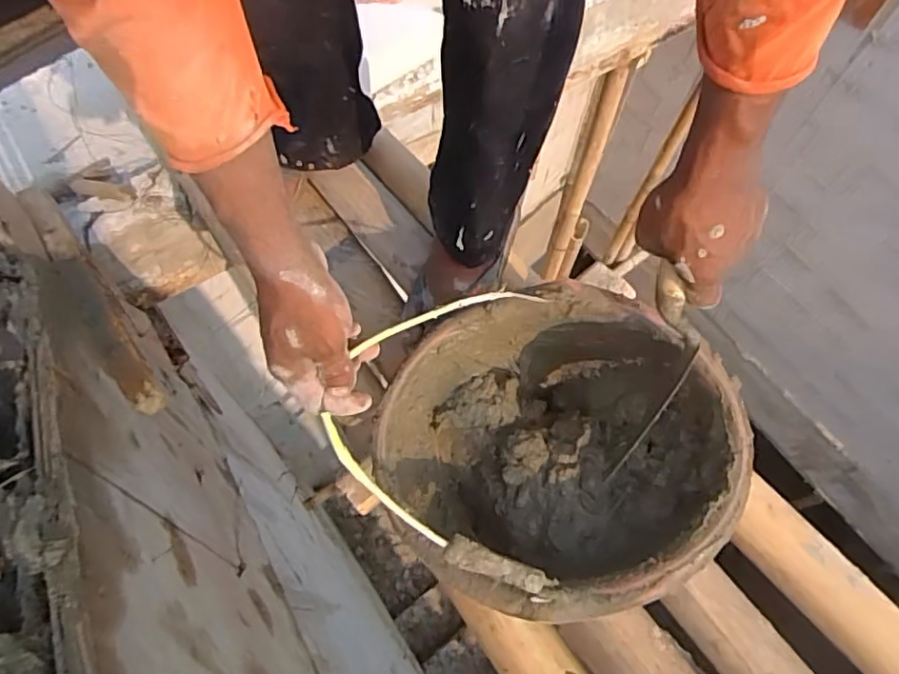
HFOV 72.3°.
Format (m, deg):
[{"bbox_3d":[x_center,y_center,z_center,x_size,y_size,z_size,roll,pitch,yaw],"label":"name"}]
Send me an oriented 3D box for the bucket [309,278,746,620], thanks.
[{"bbox_3d":[0.080,0.099,0.543,0.274,0.180,0.271,1,65,-2],"label":"bucket"}]

